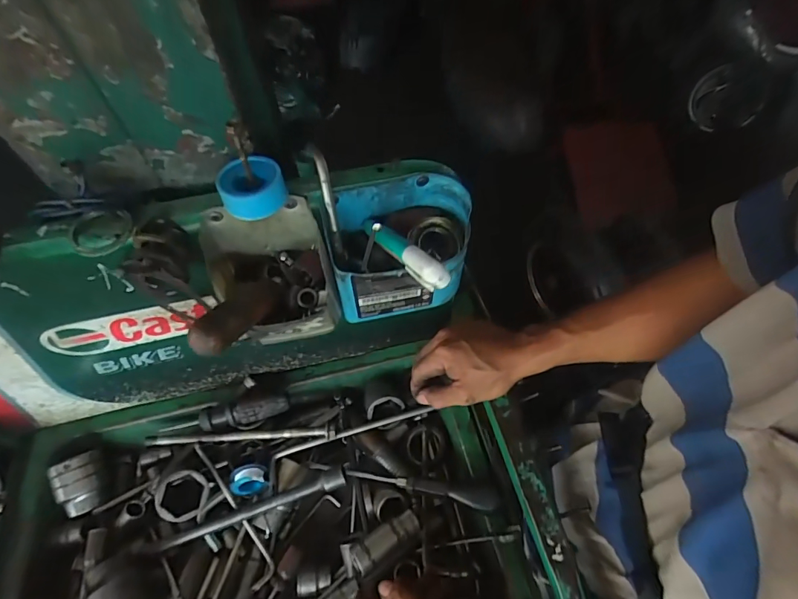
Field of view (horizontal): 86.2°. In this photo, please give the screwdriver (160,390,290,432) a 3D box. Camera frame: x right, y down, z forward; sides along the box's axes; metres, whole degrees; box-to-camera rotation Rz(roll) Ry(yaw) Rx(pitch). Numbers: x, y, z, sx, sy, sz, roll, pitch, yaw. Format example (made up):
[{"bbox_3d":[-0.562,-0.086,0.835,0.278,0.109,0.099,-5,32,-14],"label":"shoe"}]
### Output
[{"bbox_3d":[-0.208,0.137,0.513,0.152,0.027,0.032,-10,61,-4],"label":"screwdriver"}]

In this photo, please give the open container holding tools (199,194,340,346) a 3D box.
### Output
[{"bbox_3d":[-0.101,-0.012,0.334,0.097,0.090,0.093,-17,61,-8],"label":"open container holding tools"}]

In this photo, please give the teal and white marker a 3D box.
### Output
[{"bbox_3d":[-0.001,-0.040,0.313,0.018,0.019,0.105,-30,42,-14],"label":"teal and white marker"}]

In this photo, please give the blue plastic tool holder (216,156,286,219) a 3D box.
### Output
[{"bbox_3d":[-0.103,-0.080,0.301,0.043,0.019,0.045,-20,62,-10],"label":"blue plastic tool holder"}]

